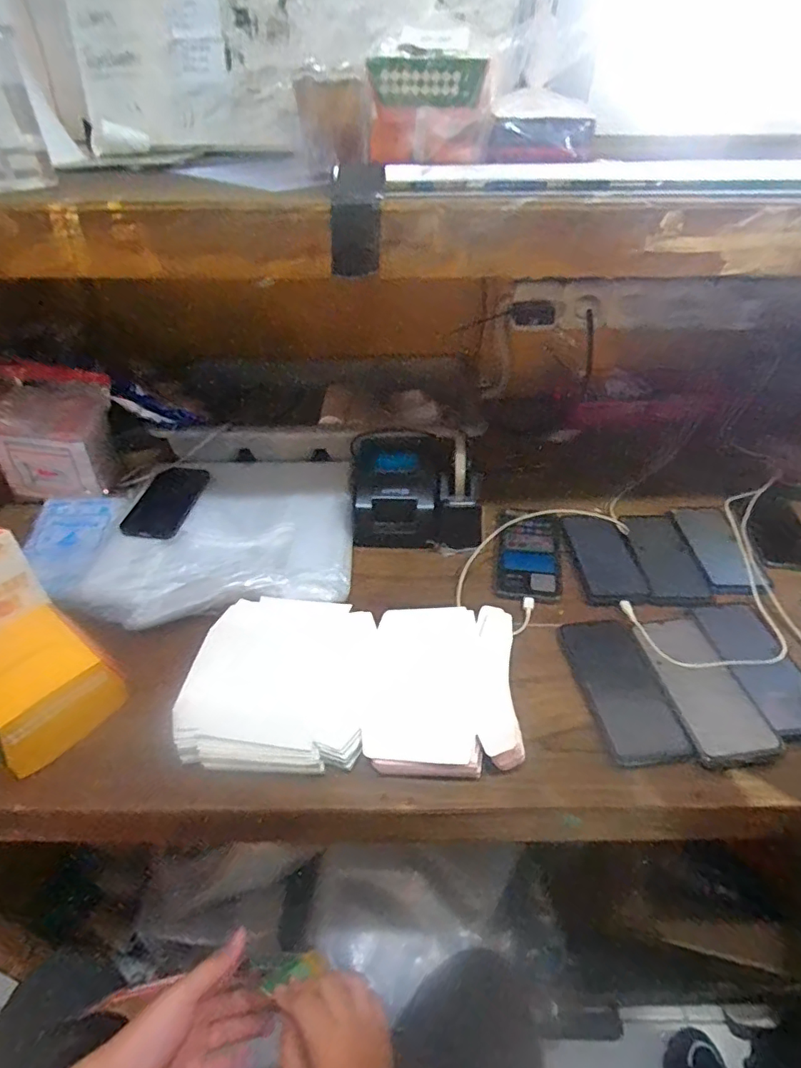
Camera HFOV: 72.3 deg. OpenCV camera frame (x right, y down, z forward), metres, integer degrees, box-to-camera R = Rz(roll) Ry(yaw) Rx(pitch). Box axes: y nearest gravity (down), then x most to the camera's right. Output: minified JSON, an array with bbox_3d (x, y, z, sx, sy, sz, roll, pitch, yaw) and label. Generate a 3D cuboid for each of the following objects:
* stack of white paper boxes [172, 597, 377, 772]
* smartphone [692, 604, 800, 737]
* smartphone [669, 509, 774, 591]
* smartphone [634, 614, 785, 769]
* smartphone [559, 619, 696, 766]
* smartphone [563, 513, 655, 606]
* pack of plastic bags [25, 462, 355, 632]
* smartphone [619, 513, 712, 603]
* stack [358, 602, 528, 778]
[{"bbox_3d":[-0.126,0.142,0.569,0.182,0.023,0.200,2,39,4],"label":"stack of white paper boxes"},{"bbox_3d":[0.388,0.139,0.594,0.067,0.008,0.166,-2,39,-1],"label":"smartphone"},{"bbox_3d":[0.421,0.018,0.733,0.078,0.012,0.165,0,39,1],"label":"smartphone"},{"bbox_3d":[0.311,0.154,0.573,0.084,0.009,0.174,-5,40,-5],"label":"smartphone"},{"bbox_3d":[0.228,0.154,0.573,0.074,0.012,0.173,-5,40,-5],"label":"smartphone"},{"bbox_3d":[0.267,0.028,0.725,0.081,0.015,0.156,-3,39,-3],"label":"smartphone"},{"bbox_3d":[-0.276,-0.002,0.745,0.414,0.027,0.304,-7,40,-7],"label":"pack of plastic bags"},{"bbox_3d":[0.345,0.030,0.723,0.071,0.014,0.161,2,39,3],"label":"smartphone"},{"bbox_3d":[0.041,0.145,0.551,0.143,0.032,0.184,2,39,4],"label":"stack"}]

